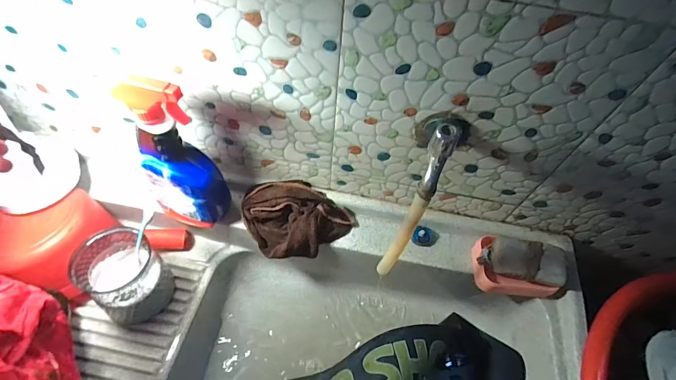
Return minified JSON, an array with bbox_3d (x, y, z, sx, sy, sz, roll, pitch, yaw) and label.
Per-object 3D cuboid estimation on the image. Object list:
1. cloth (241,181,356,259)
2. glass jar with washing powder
[{"bbox_3d":[-0.065,0.048,0.588,0.177,0.071,0.108,-1,58,-5],"label":"cloth"},{"bbox_3d":[-0.318,0.128,0.533,0.105,0.123,0.095,40,63,20],"label":"glass jar with washing powder"}]

